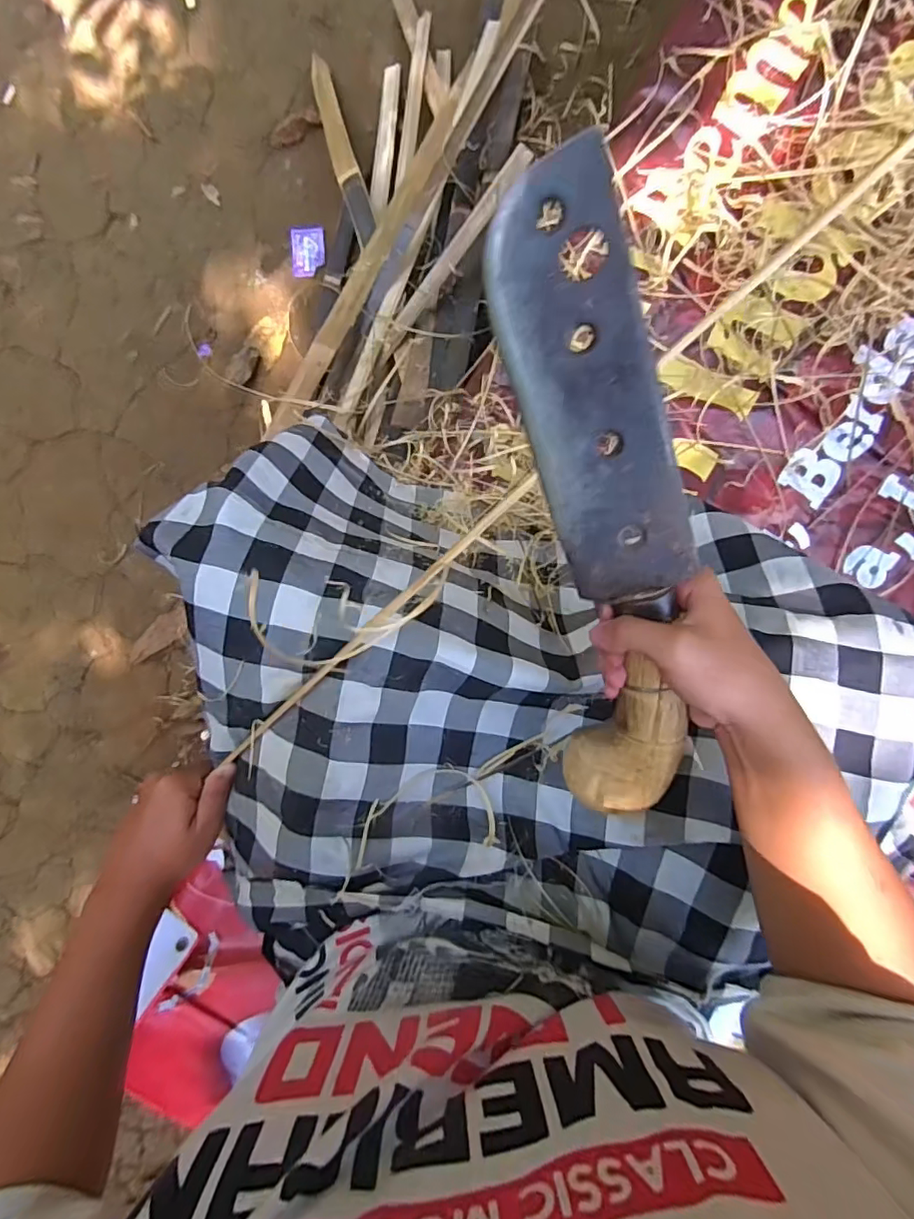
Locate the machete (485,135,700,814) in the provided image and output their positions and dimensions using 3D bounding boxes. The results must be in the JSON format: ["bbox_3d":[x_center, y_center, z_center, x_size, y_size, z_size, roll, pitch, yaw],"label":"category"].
[{"bbox_3d":[0.086,-0.033,0.313,0.077,0.028,0.360,-14,112,1],"label":"machete"}]

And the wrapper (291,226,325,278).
[{"bbox_3d":[-0.268,-0.644,1.003,0.058,0.010,0.084,-1,94,1],"label":"wrapper"}]

